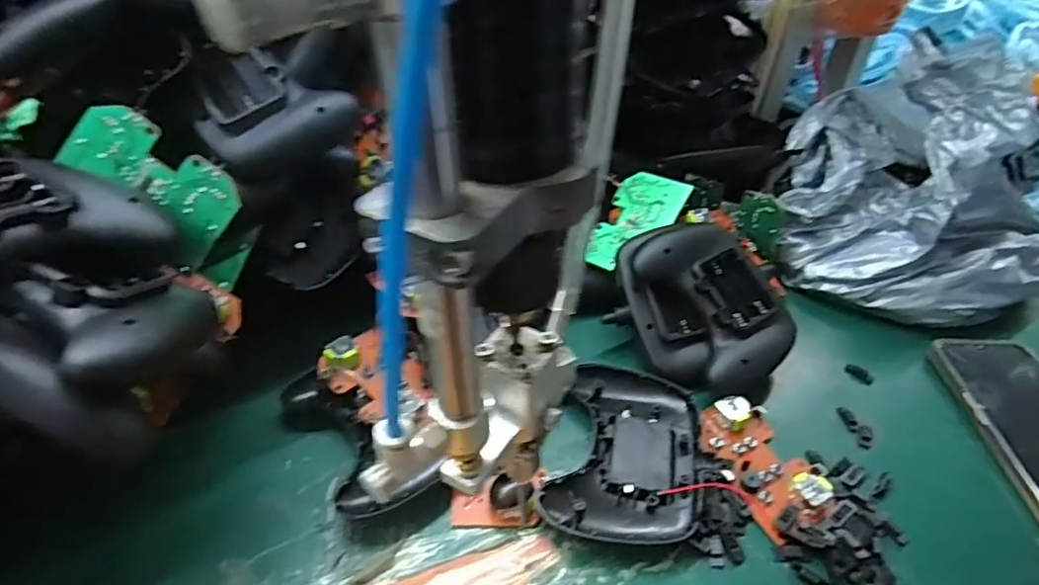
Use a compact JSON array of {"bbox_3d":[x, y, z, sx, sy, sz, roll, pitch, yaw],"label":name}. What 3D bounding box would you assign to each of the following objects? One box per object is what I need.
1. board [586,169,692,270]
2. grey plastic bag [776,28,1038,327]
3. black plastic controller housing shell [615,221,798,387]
[{"bbox_3d":[0.093,-0.056,0.485,0.056,0.005,0.089,25,77,30],"label":"board"},{"bbox_3d":[0.334,-0.089,0.497,0.218,0.155,0.200,27,47,24],"label":"grey plastic bag"},{"bbox_3d":[0.134,0.009,0.429,0.104,0.036,0.119,-15,74,-16],"label":"black plastic controller housing shell"}]

